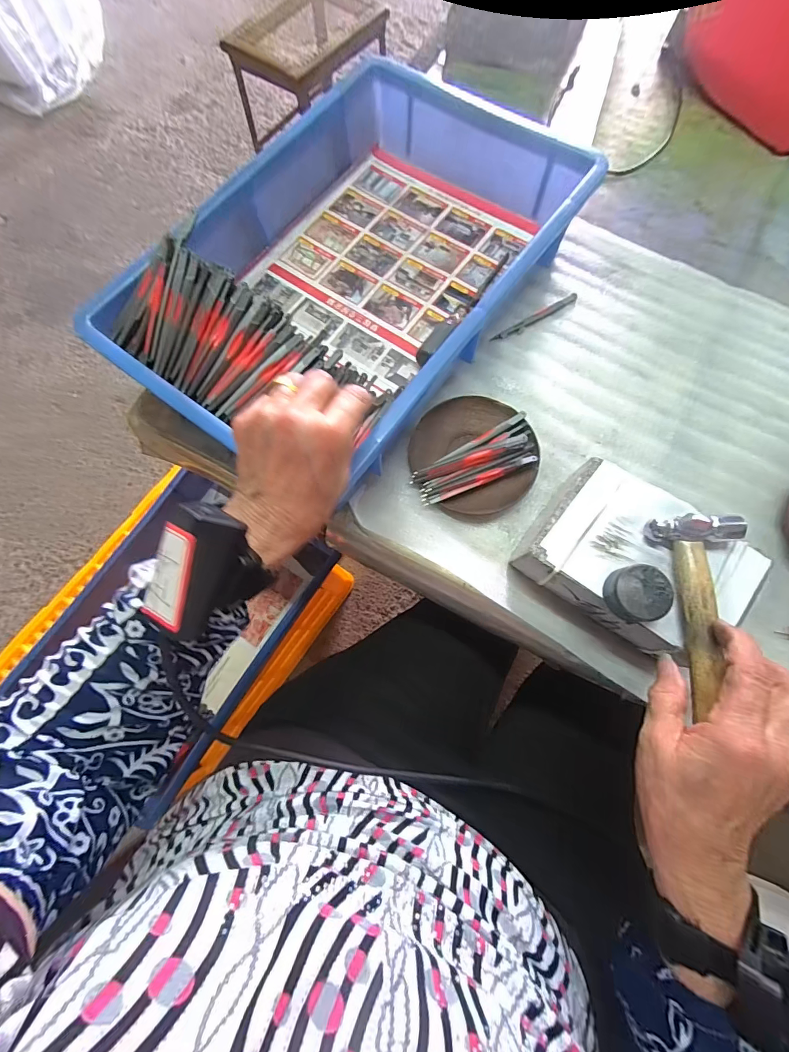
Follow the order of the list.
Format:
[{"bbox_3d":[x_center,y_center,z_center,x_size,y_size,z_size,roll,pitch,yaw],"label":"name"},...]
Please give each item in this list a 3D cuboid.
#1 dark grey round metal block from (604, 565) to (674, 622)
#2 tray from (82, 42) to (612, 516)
[{"bbox_3d":[0.167,0.047,0.278,0.036,0.020,0.037,0,75,1],"label":"dark grey round metal block"},{"bbox_3d":[-0.036,-0.245,0.390,0.275,0.087,0.424,36,78,10],"label":"tray"}]

